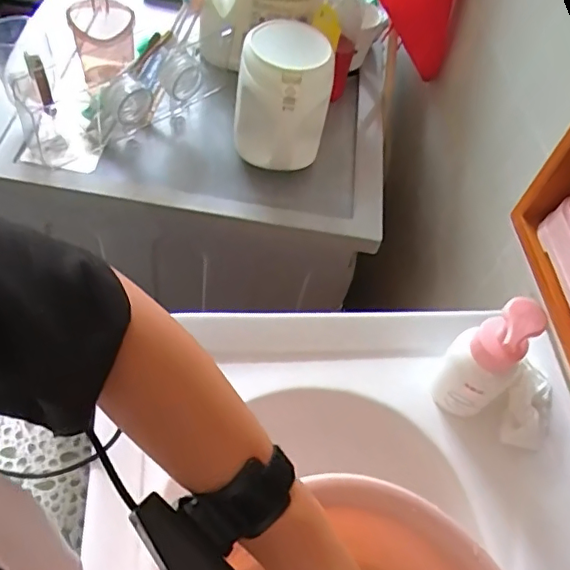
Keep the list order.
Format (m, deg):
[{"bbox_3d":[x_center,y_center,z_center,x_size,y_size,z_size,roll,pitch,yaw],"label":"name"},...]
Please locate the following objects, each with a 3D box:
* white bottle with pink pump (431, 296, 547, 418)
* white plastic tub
[{"bbox_3d":[0.184,0.070,0.518,0.061,0.151,0.049,31,59,18],"label":"white bottle with pink pump"},{"bbox_3d":[-0.007,-0.232,0.758,0.120,0.185,0.101,4,56,-5],"label":"white plastic tub"}]

